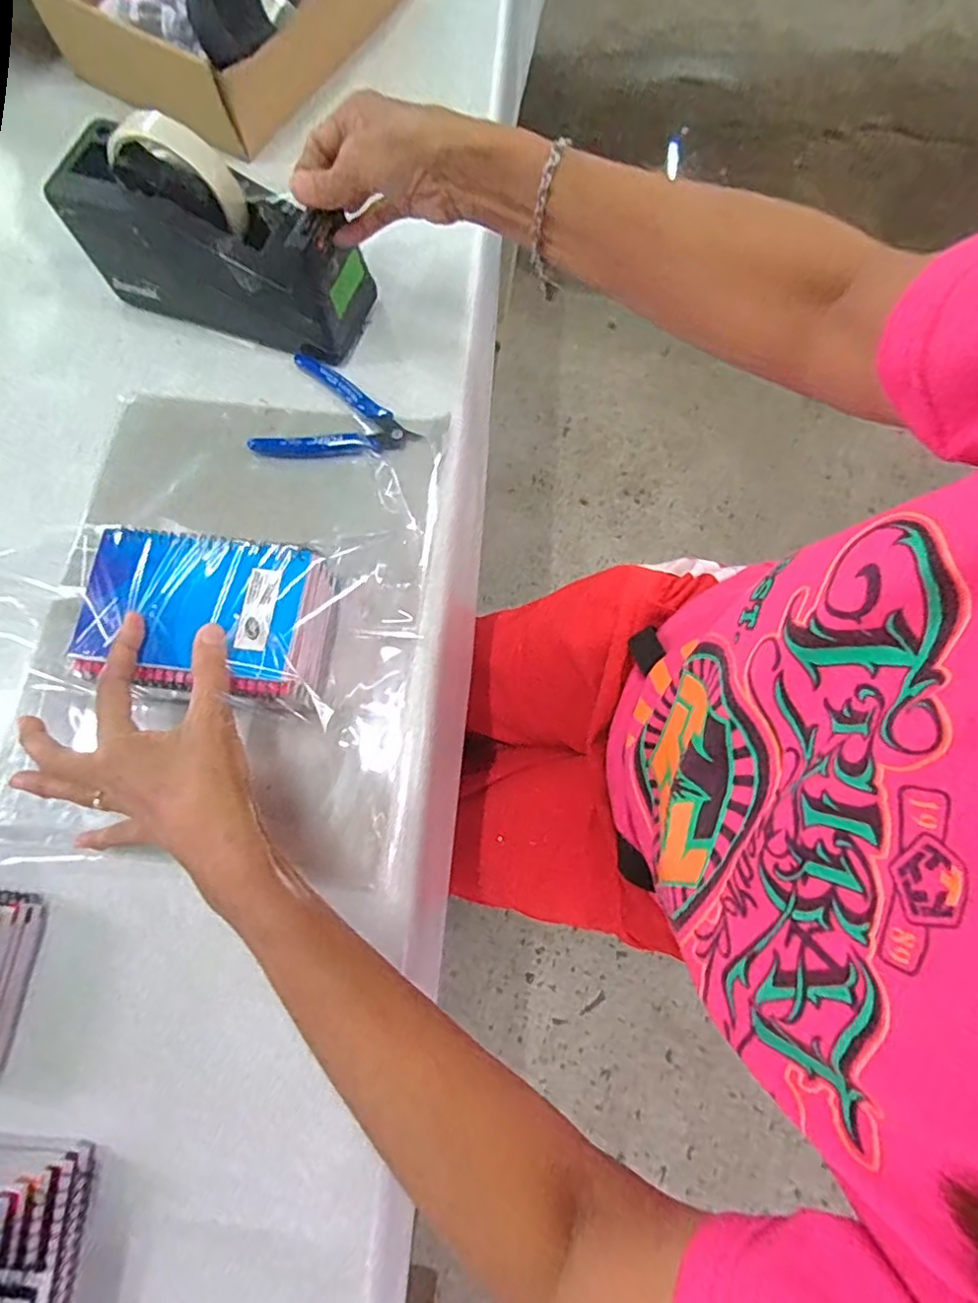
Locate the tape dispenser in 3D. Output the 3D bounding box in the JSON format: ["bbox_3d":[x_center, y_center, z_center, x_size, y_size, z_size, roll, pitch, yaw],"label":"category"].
[{"bbox_3d":[-0.192,-0.291,0.417,0.191,0.112,0.068,19,75,5],"label":"tape dispenser"}]

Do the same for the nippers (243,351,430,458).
[{"bbox_3d":[-0.110,-0.172,0.448,0.114,0.010,0.084,20,75,5],"label":"nippers"}]

